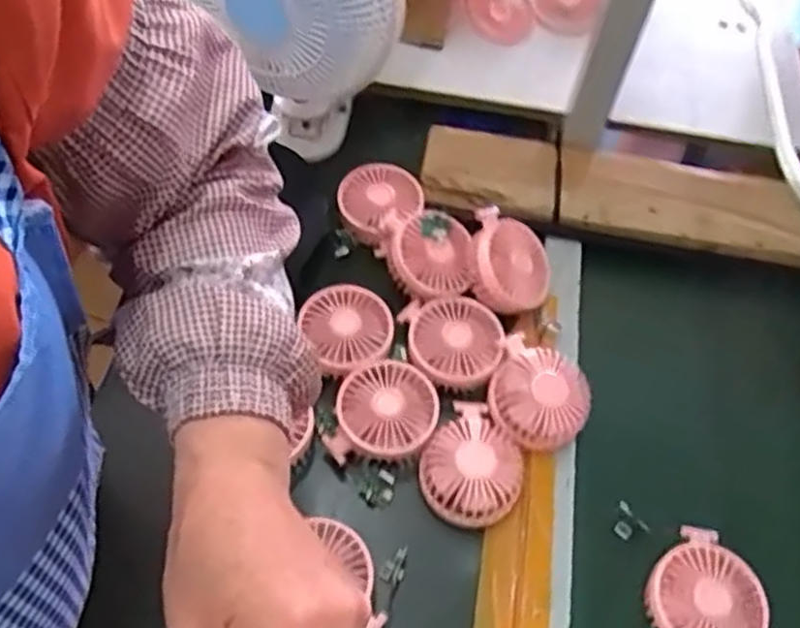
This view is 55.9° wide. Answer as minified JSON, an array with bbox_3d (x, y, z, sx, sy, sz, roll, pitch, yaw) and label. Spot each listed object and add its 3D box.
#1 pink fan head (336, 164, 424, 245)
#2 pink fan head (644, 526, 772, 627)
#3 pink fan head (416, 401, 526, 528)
[{"bbox_3d":[-0.021,-0.121,0.784,0.087,0.035,0.090,12,56,3],"label":"pink fan head"},{"bbox_3d":[0.245,0.227,0.599,0.092,0.030,0.087,2,56,-4],"label":"pink fan head"},{"bbox_3d":[0.065,0.129,0.650,0.088,0.039,0.097,32,59,16],"label":"pink fan head"}]

